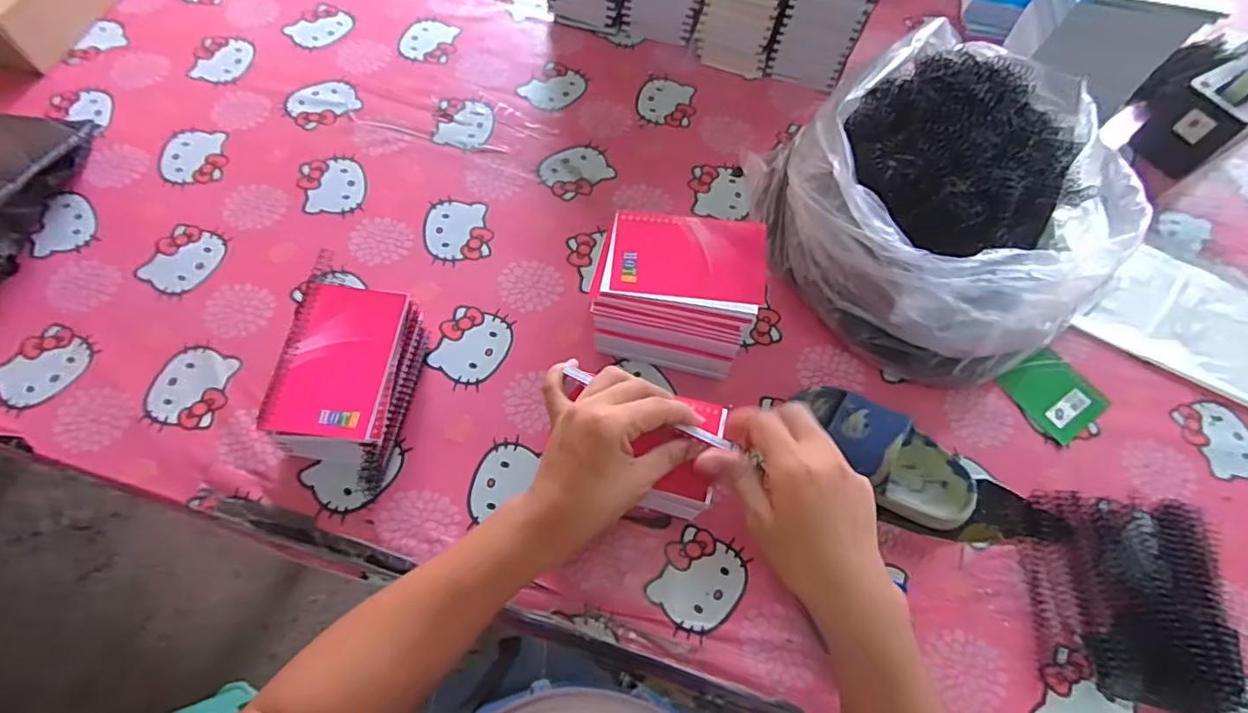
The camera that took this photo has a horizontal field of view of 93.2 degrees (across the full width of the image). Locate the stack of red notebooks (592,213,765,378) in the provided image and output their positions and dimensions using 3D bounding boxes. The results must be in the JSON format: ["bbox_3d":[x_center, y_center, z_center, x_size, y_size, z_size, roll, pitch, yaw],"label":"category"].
[{"bbox_3d":[0.048,-0.057,0.552,0.140,0.122,0.105,14,65,4],"label":"stack of red notebooks"}]

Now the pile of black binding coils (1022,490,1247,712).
[{"bbox_3d":[0.429,0.202,0.502,0.162,0.020,0.164,9,65,1],"label":"pile of black binding coils"}]

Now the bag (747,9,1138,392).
[{"bbox_3d":[0.327,-0.148,0.579,0.328,0.172,0.306,-15,67,-10],"label":"bag"}]

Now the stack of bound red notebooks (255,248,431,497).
[{"bbox_3d":[-0.238,0.022,0.516,0.095,0.091,0.164,6,65,0],"label":"stack of bound red notebooks"}]

